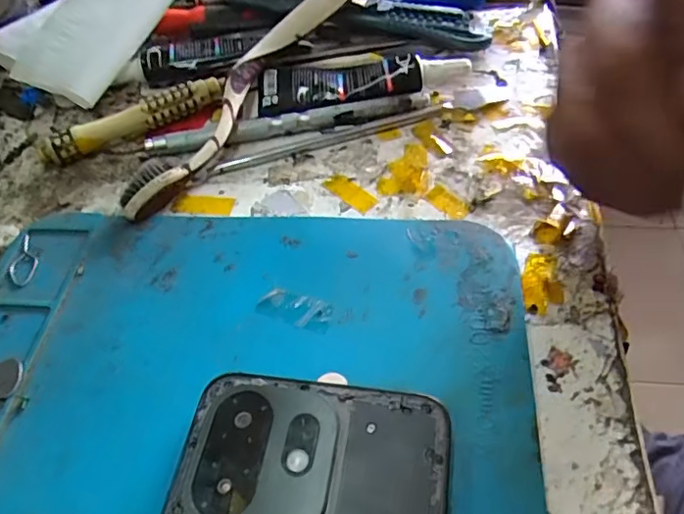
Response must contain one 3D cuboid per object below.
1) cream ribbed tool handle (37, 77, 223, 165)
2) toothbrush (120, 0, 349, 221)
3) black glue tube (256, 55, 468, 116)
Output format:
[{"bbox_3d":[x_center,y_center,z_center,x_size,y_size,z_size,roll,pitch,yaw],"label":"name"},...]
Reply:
[{"bbox_3d":[-0.097,-0.064,0.266,0.086,0.015,0.008,-25,53,-15],"label":"cream ribbed tool handle"},{"bbox_3d":[-0.039,-0.083,0.265,0.017,0.031,0.176,24,57,22],"label":"toothbrush"},{"bbox_3d":[0.010,-0.085,0.271,0.099,0.016,0.028,-5,51,1],"label":"black glue tube"}]

